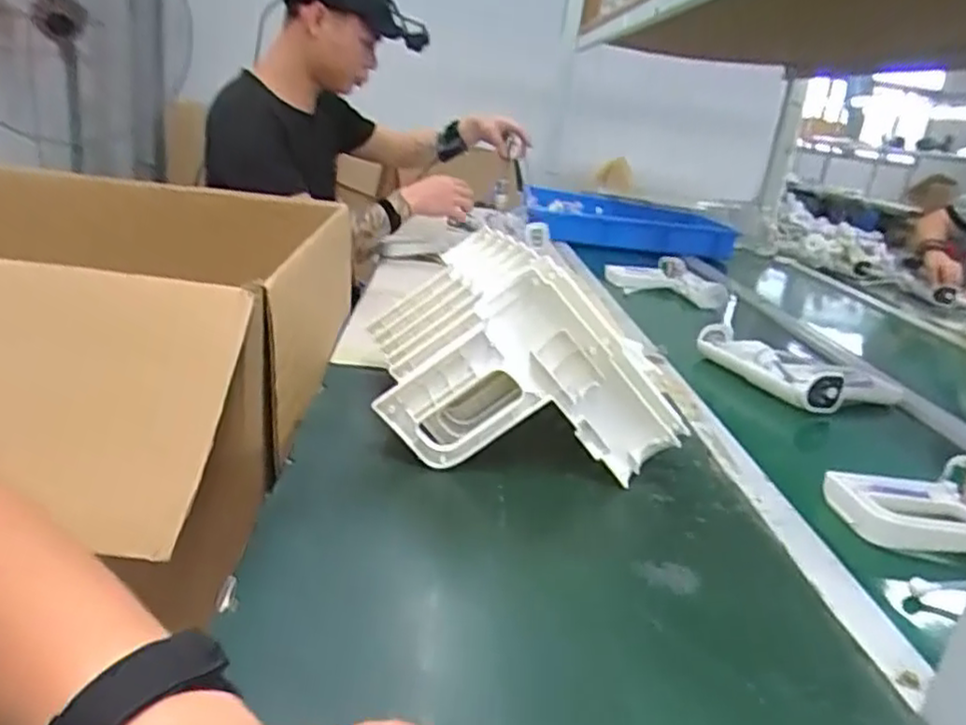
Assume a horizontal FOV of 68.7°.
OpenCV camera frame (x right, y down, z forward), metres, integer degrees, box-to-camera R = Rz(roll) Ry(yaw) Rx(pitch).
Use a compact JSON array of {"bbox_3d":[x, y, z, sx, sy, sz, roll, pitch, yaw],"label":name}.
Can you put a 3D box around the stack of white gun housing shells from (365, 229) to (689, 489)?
[{"bbox_3d":[0.031,-0.021,0.709,0.268,0.171,0.266,3,19,-9],"label":"stack of white gun housing shells"}]

